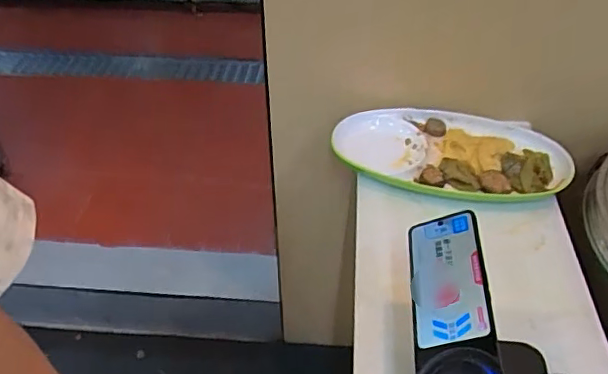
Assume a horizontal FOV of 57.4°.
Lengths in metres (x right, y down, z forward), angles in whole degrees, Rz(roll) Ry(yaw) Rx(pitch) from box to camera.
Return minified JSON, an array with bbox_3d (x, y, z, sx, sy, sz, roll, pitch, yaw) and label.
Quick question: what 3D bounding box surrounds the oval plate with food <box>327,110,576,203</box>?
[{"bbox_3d":[0.223,-0.048,0.857,0.346,0.038,0.177,8,51,4],"label":"oval plate with food"}]

